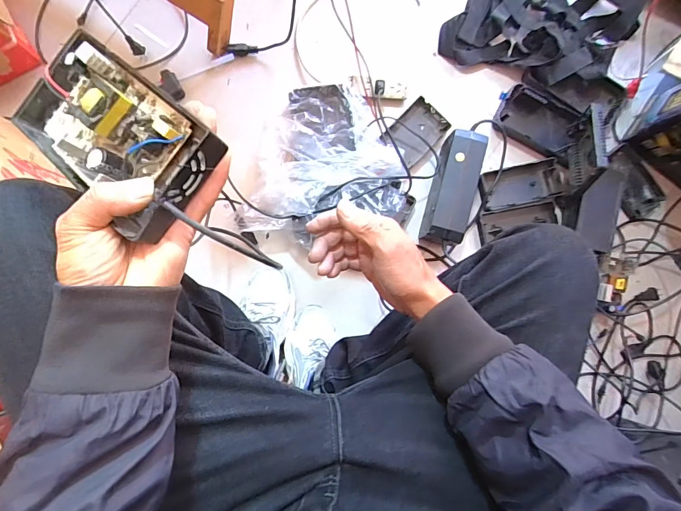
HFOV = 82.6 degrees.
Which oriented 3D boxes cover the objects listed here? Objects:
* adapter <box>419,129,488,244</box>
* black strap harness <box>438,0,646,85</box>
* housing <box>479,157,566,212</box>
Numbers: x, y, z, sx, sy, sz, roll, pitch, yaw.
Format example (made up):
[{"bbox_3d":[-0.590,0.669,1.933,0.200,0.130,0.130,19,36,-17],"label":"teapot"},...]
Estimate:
[{"bbox_3d":[0.222,-0.134,0.771,0.068,0.096,0.214,14,88,-3],"label":"adapter"},{"bbox_3d":[0.422,-0.517,0.807,0.389,0.060,0.298,11,88,-3],"label":"black strap harness"},{"bbox_3d":[0.381,-0.148,0.820,0.169,0.028,0.081,-13,89,-4],"label":"housing"}]

